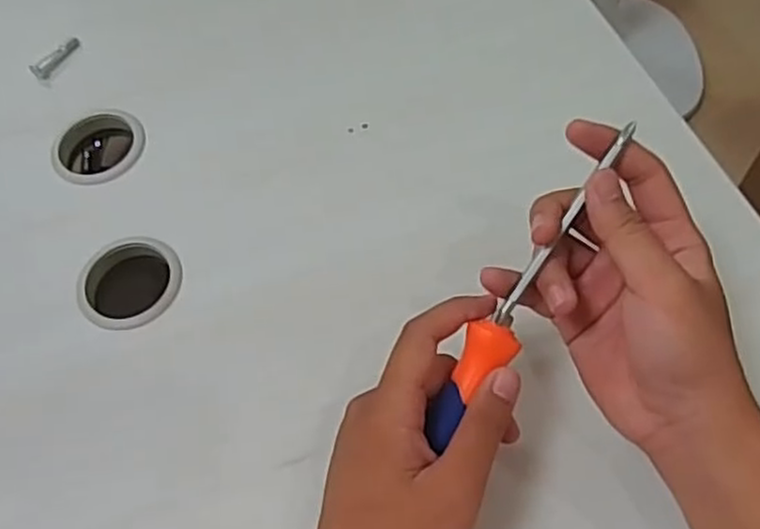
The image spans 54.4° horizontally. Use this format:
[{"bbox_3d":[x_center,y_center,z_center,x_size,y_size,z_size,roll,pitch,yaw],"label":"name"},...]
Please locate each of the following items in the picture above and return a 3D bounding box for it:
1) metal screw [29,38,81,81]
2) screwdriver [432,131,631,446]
[{"bbox_3d":[-0.251,-0.161,0.576,0.013,0.007,0.044,32,67,20],"label":"metal screw"},{"bbox_3d":[0.073,0.010,0.367,0.024,0.023,0.180,33,93,20],"label":"screwdriver"}]

